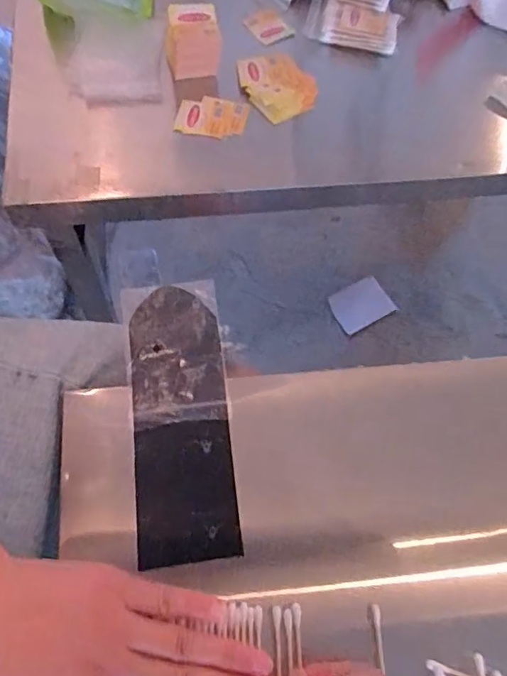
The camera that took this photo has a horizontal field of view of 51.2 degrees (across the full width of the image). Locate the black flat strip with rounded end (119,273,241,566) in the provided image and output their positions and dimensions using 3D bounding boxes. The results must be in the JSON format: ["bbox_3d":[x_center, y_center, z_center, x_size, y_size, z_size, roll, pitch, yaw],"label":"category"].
[{"bbox_3d":[-0.047,0.047,0.343,0.063,0.010,0.181,-5,68,-11],"label":"black flat strip with rounded end"}]

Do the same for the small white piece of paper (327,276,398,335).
[{"bbox_3d":[0.190,-0.059,0.940,0.100,0.017,0.079,-27,70,-15],"label":"small white piece of paper"}]

